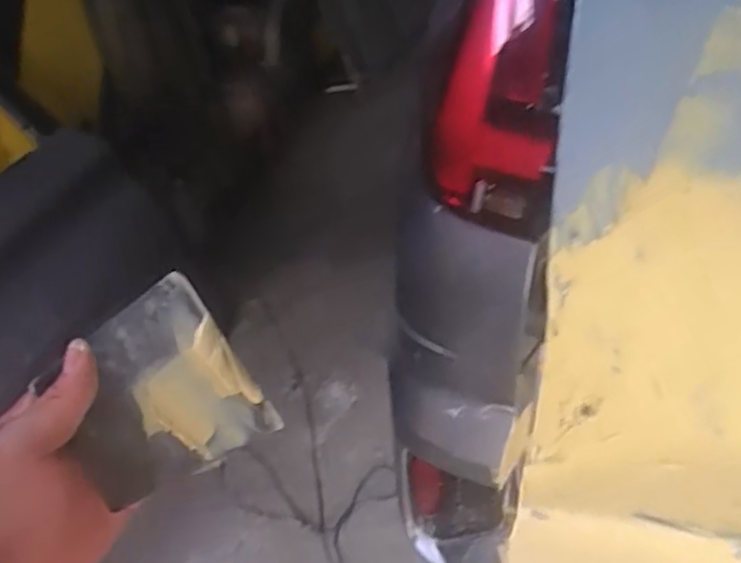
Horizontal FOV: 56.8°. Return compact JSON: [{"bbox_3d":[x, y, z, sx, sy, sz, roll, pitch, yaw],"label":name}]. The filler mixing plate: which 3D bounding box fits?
[{"bbox_3d":[-0.118,0.062,0.374,0.095,0.099,0.009,-33,-4,-17],"label":"filler mixing plate"}]

